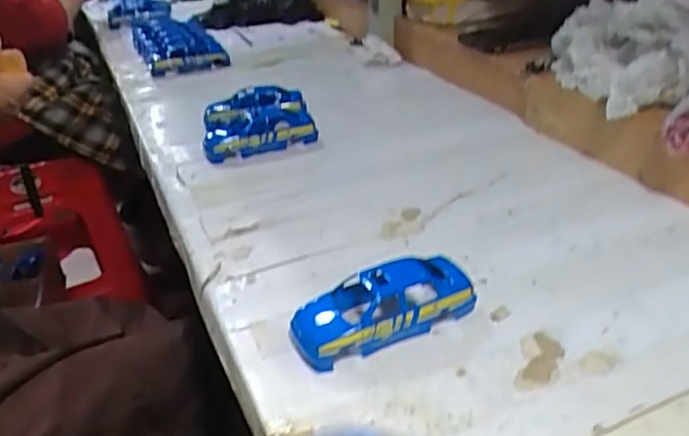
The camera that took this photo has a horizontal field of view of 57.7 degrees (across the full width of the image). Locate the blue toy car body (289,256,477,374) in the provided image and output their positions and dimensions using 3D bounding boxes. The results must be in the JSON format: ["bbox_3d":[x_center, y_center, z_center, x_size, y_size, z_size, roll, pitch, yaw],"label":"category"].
[{"bbox_3d":[0.024,0.059,0.436,0.123,0.035,0.055,-16,32,-18],"label":"blue toy car body"}]

